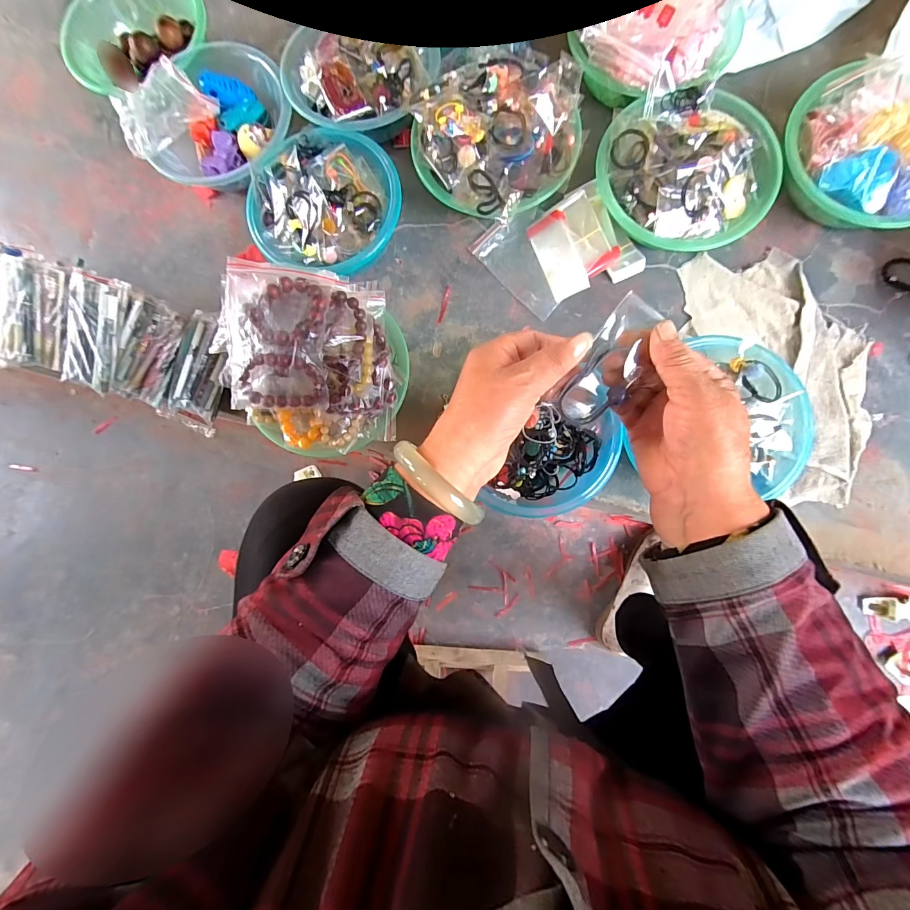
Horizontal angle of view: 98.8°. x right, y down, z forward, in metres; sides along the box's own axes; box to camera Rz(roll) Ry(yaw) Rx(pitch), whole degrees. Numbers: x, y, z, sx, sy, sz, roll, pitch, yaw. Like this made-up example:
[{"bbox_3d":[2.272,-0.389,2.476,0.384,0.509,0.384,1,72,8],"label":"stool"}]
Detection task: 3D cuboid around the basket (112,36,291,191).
[{"bbox_3d":[-0.371,-0.517,0.616,0.243,0.097,0.226,-1,84,4],"label":"basket"}]

